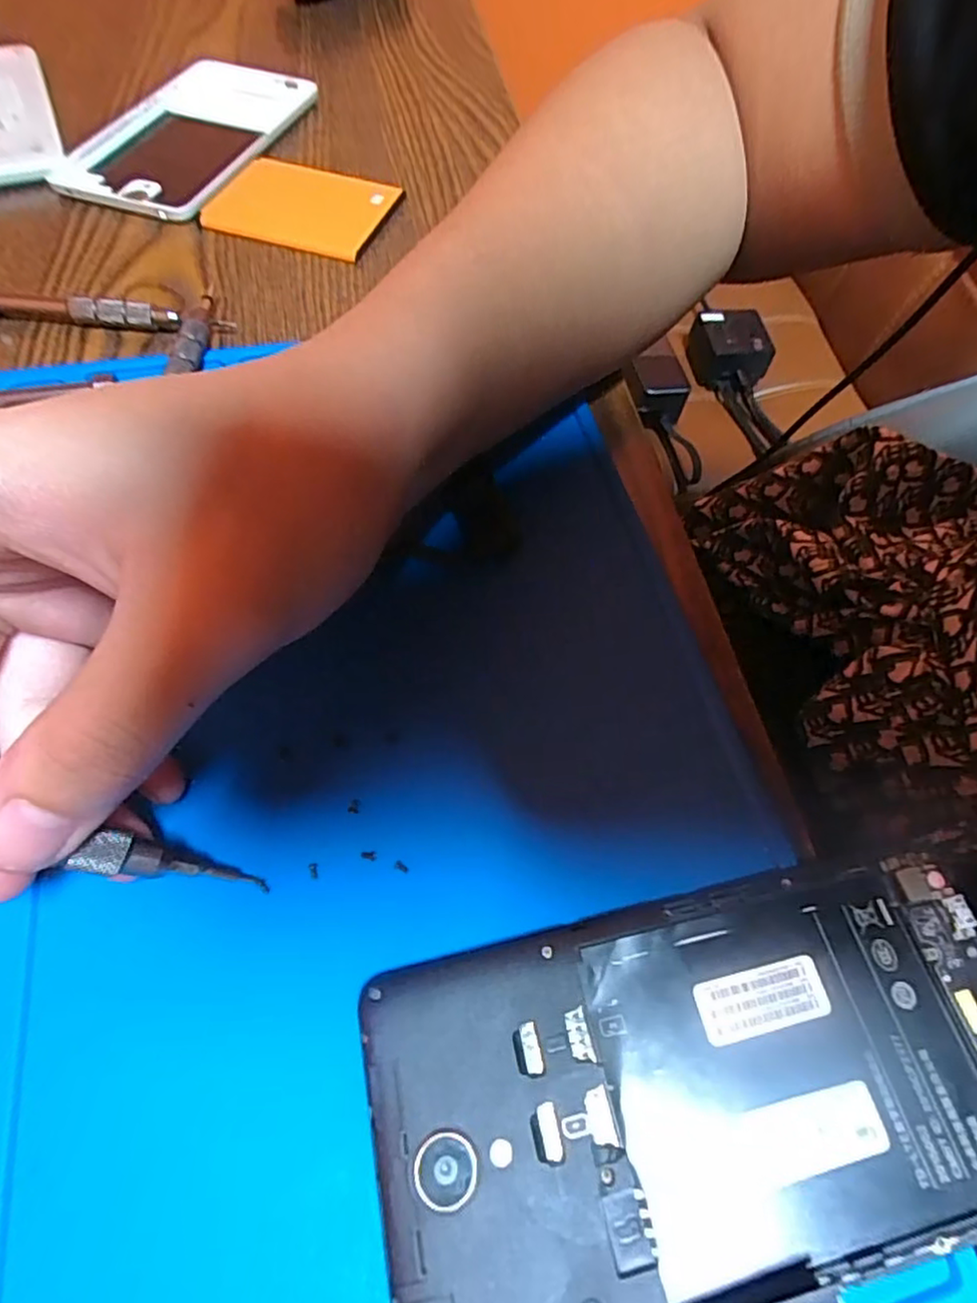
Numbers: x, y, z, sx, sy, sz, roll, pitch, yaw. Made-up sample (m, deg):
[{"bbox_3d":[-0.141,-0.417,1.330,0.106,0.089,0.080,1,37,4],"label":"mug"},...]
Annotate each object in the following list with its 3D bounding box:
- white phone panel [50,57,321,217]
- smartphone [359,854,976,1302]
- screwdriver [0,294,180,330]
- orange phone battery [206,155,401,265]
[{"bbox_3d":[-0.157,-0.276,0.328,0.082,0.010,0.147,14,62,5],"label":"white phone panel"},{"bbox_3d":[0.049,0.093,0.135,0.143,0.010,0.072,-10,62,-8],"label":"smartphone"},{"bbox_3d":[-0.169,-0.139,0.251,0.084,0.011,0.007,4,60,-2],"label":"screwdriver"},{"bbox_3d":[-0.091,-0.220,0.303,0.076,0.007,0.059,18,61,6],"label":"orange phone battery"}]

